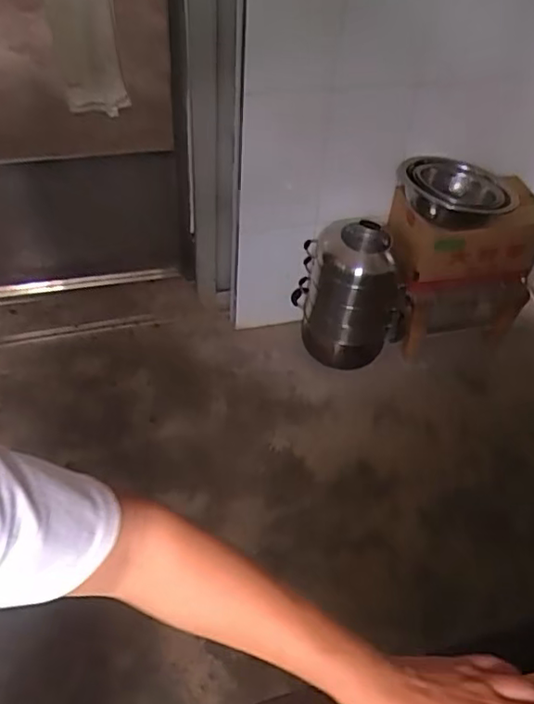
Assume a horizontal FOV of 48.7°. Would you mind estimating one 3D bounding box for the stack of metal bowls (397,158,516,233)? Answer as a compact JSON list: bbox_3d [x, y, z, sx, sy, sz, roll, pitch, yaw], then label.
[{"bbox_3d":[0.558,-0.478,1.761,0.290,0.115,0.294,4,45,-1],"label":"stack of metal bowls"}]

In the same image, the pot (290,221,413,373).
[{"bbox_3d":[0.259,-0.191,1.822,0.288,0.447,0.267,2,45,-2],"label":"pot"}]

